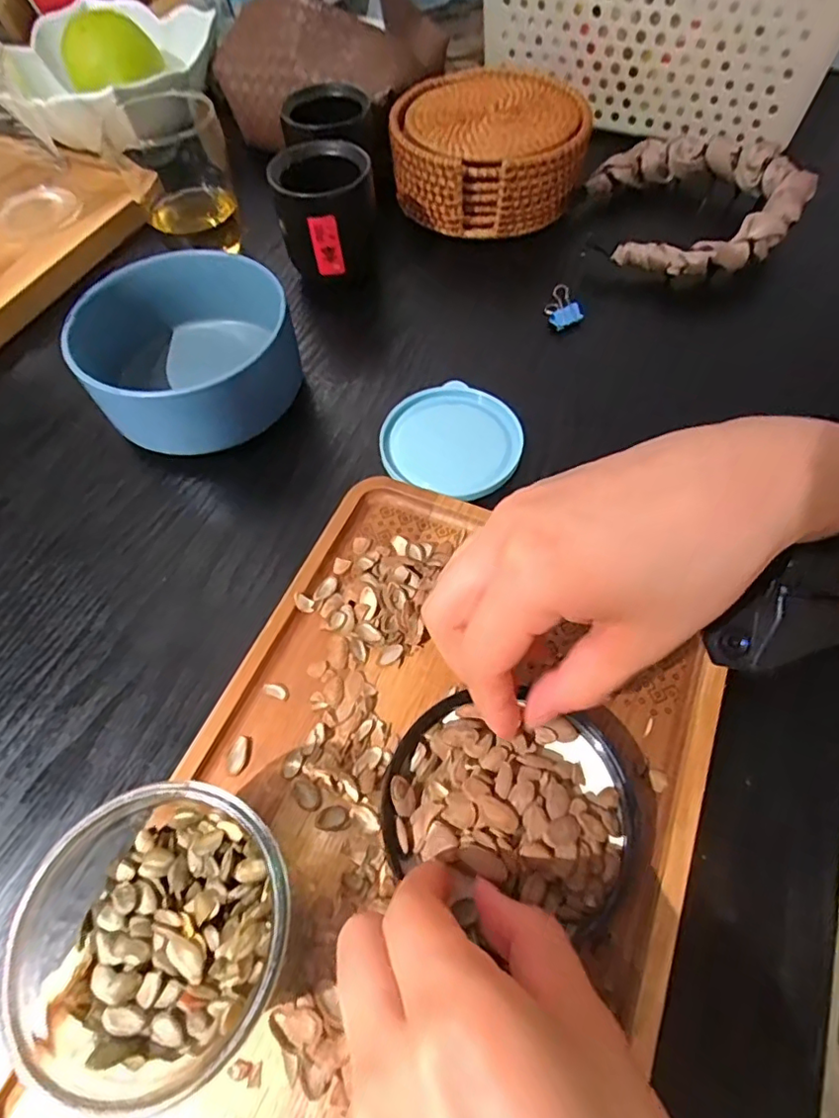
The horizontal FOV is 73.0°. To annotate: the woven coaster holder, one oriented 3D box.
[{"bbox_3d":[0.053,-0.317,0.439,0.141,0.053,0.136,2,60,3],"label":"woven coaster holder"}]

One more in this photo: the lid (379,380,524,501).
[{"bbox_3d":[0.020,-0.072,0.337,0.079,0.007,0.076,-1,61,2],"label":"lid"}]

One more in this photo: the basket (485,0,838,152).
[{"bbox_3d":[0.211,-0.481,0.485,0.287,0.106,0.214,22,63,14],"label":"basket"}]

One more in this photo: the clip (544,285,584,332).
[{"bbox_3d":[0.099,-0.171,0.385,0.021,0.018,0.023,-16,62,-6],"label":"clip"}]

